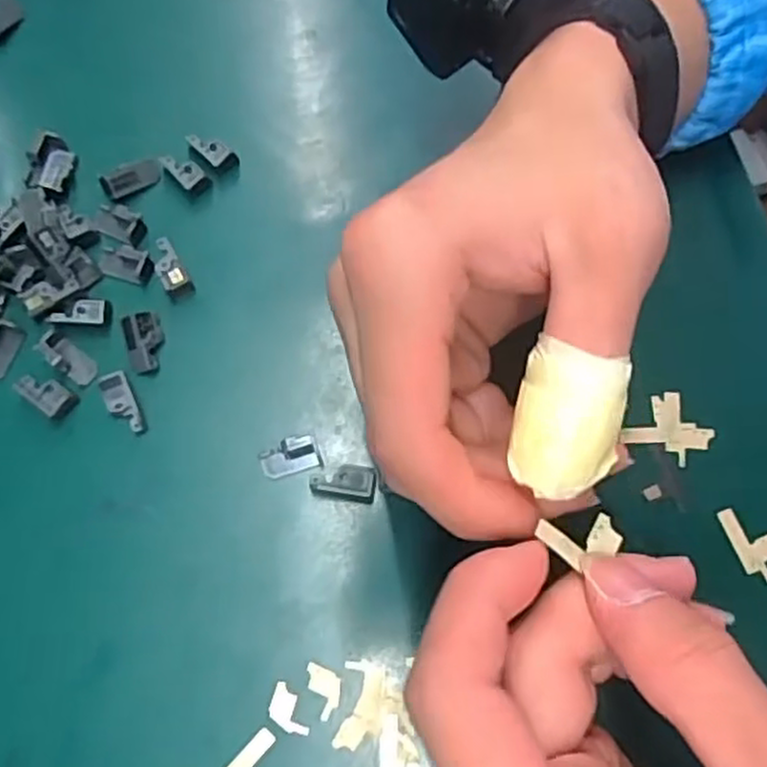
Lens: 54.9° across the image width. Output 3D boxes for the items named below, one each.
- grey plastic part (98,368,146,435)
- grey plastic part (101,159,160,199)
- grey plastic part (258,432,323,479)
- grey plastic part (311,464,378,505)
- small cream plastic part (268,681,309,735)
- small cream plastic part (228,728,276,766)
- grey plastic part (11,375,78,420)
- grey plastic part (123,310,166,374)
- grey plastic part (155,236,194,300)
[{"bbox_3d":[-0.095,0.007,0.268,0.010,0.007,0.025,-23,73,-8],"label":"grey plastic part"},{"bbox_3d":[-0.101,-0.082,0.294,0.023,0.004,0.011,-26,74,-9],"label":"grey plastic part"},{"bbox_3d":[-0.033,0.026,0.263,0.021,0.004,0.013,-17,73,-6],"label":"grey plastic part"},{"bbox_3d":[-0.014,0.034,0.259,0.022,0.004,0.013,9,72,2],"label":"grey plastic part"},{"bbox_3d":[-0.030,0.106,0.238,0.017,0.004,0.010,42,76,12],"label":"small cream plastic part"},{"bbox_3d":[-0.044,0.119,0.234,0.006,0.004,0.022,41,76,12],"label":"small cream plastic part"},{"bbox_3d":[-0.123,0.003,0.270,0.022,0.005,0.012,34,74,10],"label":"grey plastic part"},{"bbox_3d":[-0.089,-0.016,0.274,0.013,0.008,0.022,-15,72,-6],"label":"grey plastic part"},{"bbox_3d":[-0.081,-0.044,0.281,0.010,0.009,0.021,-27,74,-9],"label":"grey plastic part"}]

